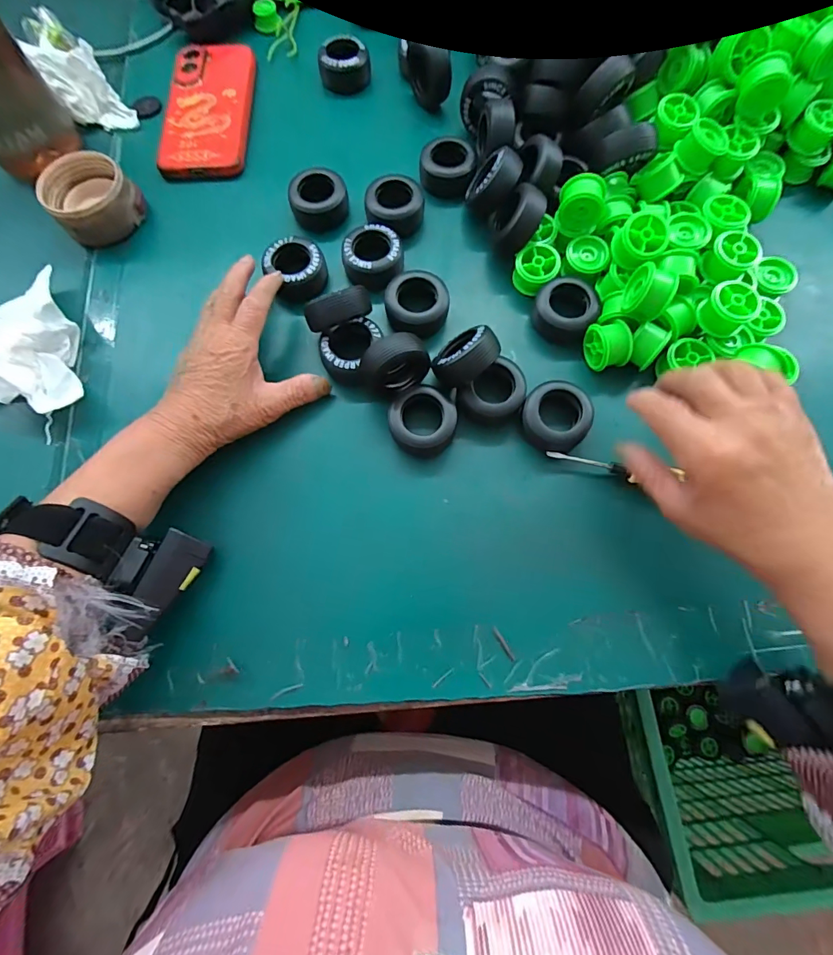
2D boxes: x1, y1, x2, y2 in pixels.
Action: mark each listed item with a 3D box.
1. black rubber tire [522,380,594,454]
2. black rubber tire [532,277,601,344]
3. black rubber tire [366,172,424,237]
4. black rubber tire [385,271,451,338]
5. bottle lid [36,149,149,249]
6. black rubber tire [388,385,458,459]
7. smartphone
[{"bbox_3d":[0.101,-0.043,0.317,0.047,0.023,0.049,0,74,1],"label":"black rubber tire"},{"bbox_3d":[0.116,-0.130,0.343,0.046,0.025,0.043,0,74,1],"label":"black rubber tire"},{"bbox_3d":[-0.019,-0.227,0.370,0.044,0.029,0.046,0,74,1],"label":"black rubber tire"},{"bbox_3d":[0.001,-0.135,0.345,0.049,0.030,0.045,0,74,1],"label":"black rubber tire"},{"bbox_3d":[-0.272,-0.234,0.370,0.067,0.039,0.065,0,74,1],"label":"bottle lid"},{"bbox_3d":[0.003,-0.039,0.318,0.047,0.028,0.051,0,74,1],"label":"black rubber tire"},{"bbox_3d":[-0.197,-0.352,0.415,0.075,0.012,0.166,-1,74,0],"label":"smartphone"}]

